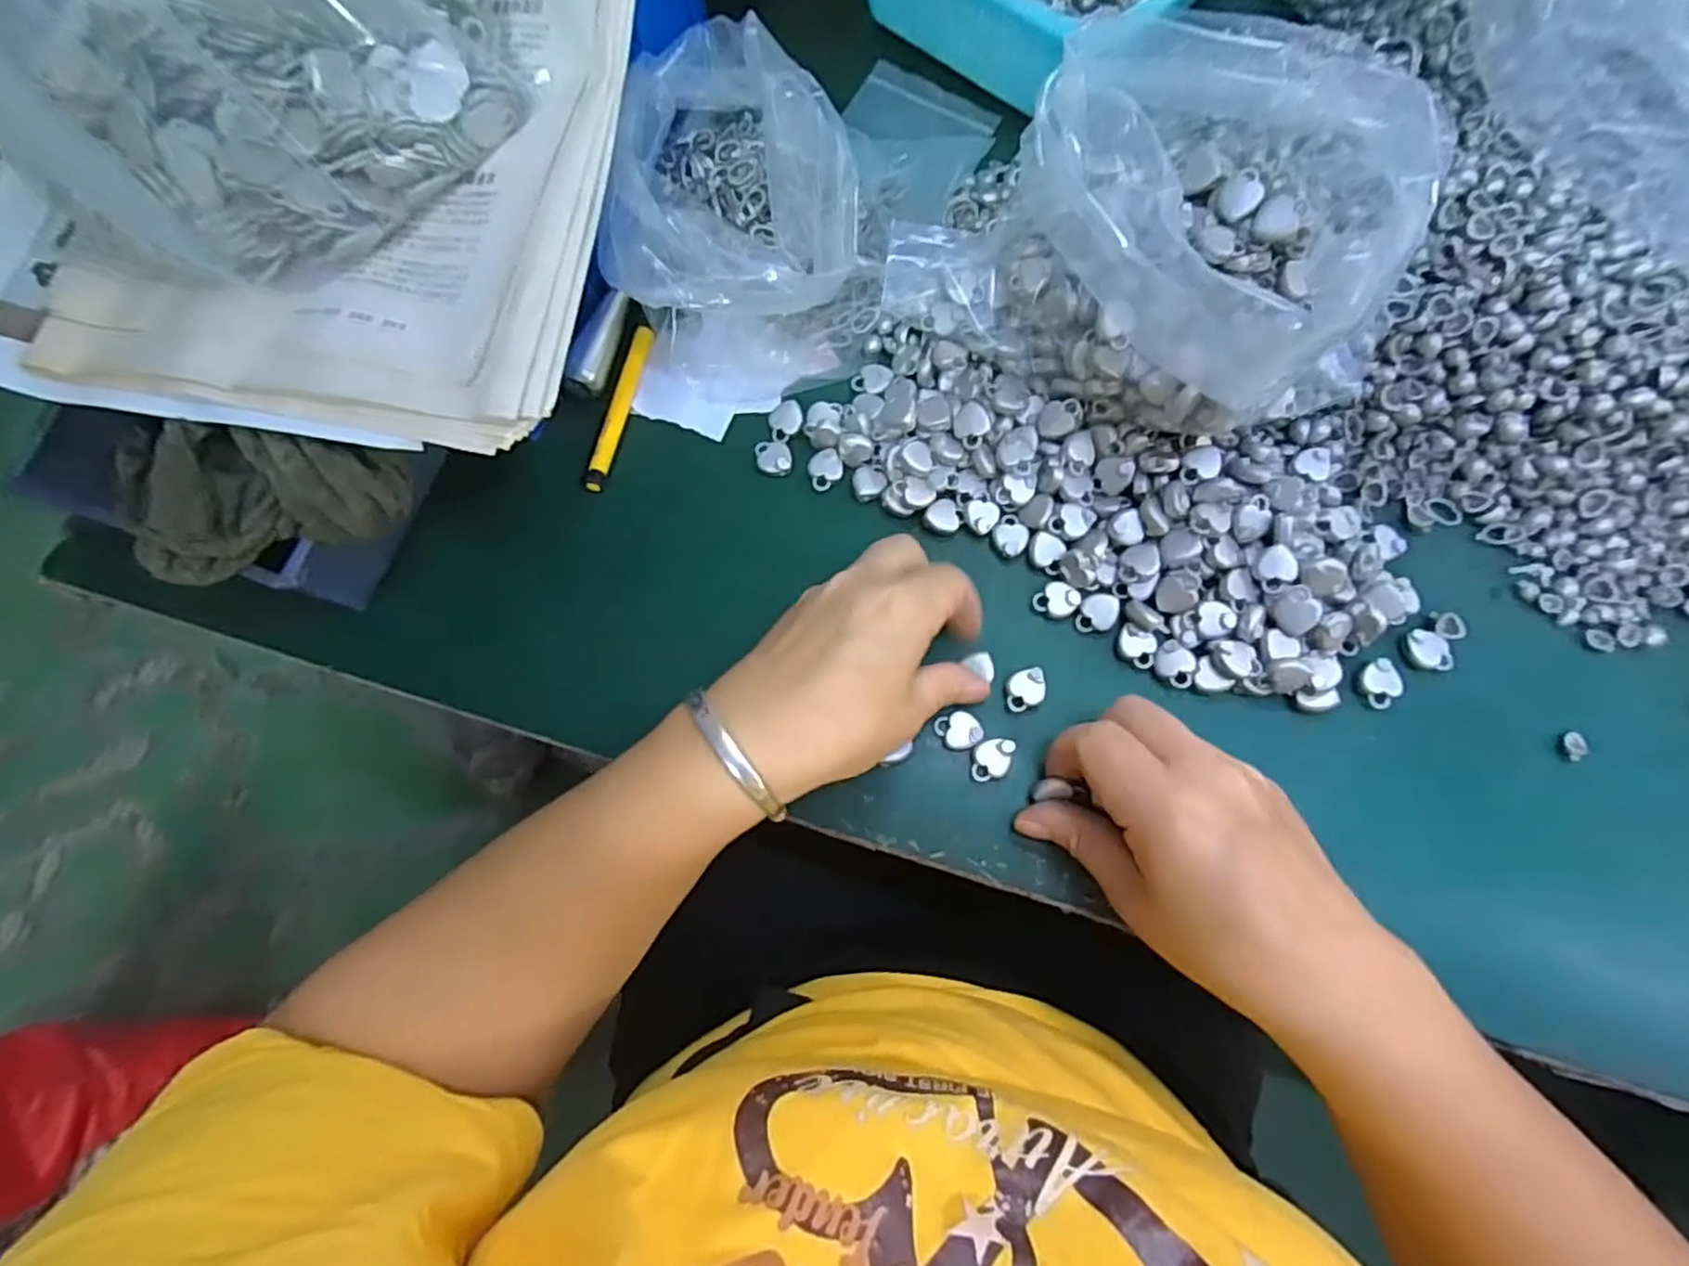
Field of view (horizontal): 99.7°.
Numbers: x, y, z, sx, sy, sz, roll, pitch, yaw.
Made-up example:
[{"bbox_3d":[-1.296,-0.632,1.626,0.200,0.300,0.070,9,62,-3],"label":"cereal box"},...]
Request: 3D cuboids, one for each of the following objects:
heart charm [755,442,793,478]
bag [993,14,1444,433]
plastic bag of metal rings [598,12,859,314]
[{"bbox_3d":[-0.034,-0.085,0.344,0.017,0.006,0.018,-1,75,3],"label":"heart charm"},{"bbox_3d":[0.158,-0.162,0.299,0.185,0.078,0.148,-4,76,2],"label":"bag"},{"bbox_3d":[-0.047,-0.215,0.332,0.108,0.069,0.162,6,76,5],"label":"plastic bag of metal rings"}]

